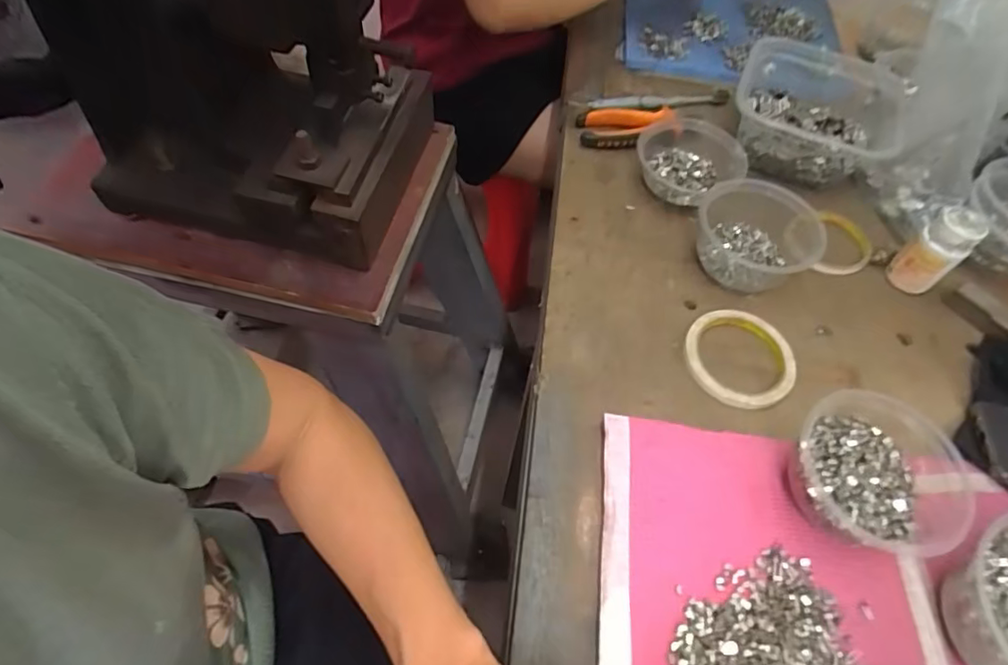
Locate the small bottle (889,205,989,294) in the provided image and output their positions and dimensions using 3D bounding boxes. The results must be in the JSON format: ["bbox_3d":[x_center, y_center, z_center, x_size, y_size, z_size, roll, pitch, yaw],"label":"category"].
[{"bbox_3d":[0.418,-0.080,0.542,0.047,0.074,0.042,-30,64,-20],"label":"small bottle"}]

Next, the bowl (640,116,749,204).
[{"bbox_3d":[0.202,-0.189,0.614,0.108,0.051,0.118,1,57,-2],"label":"bowl"}]

